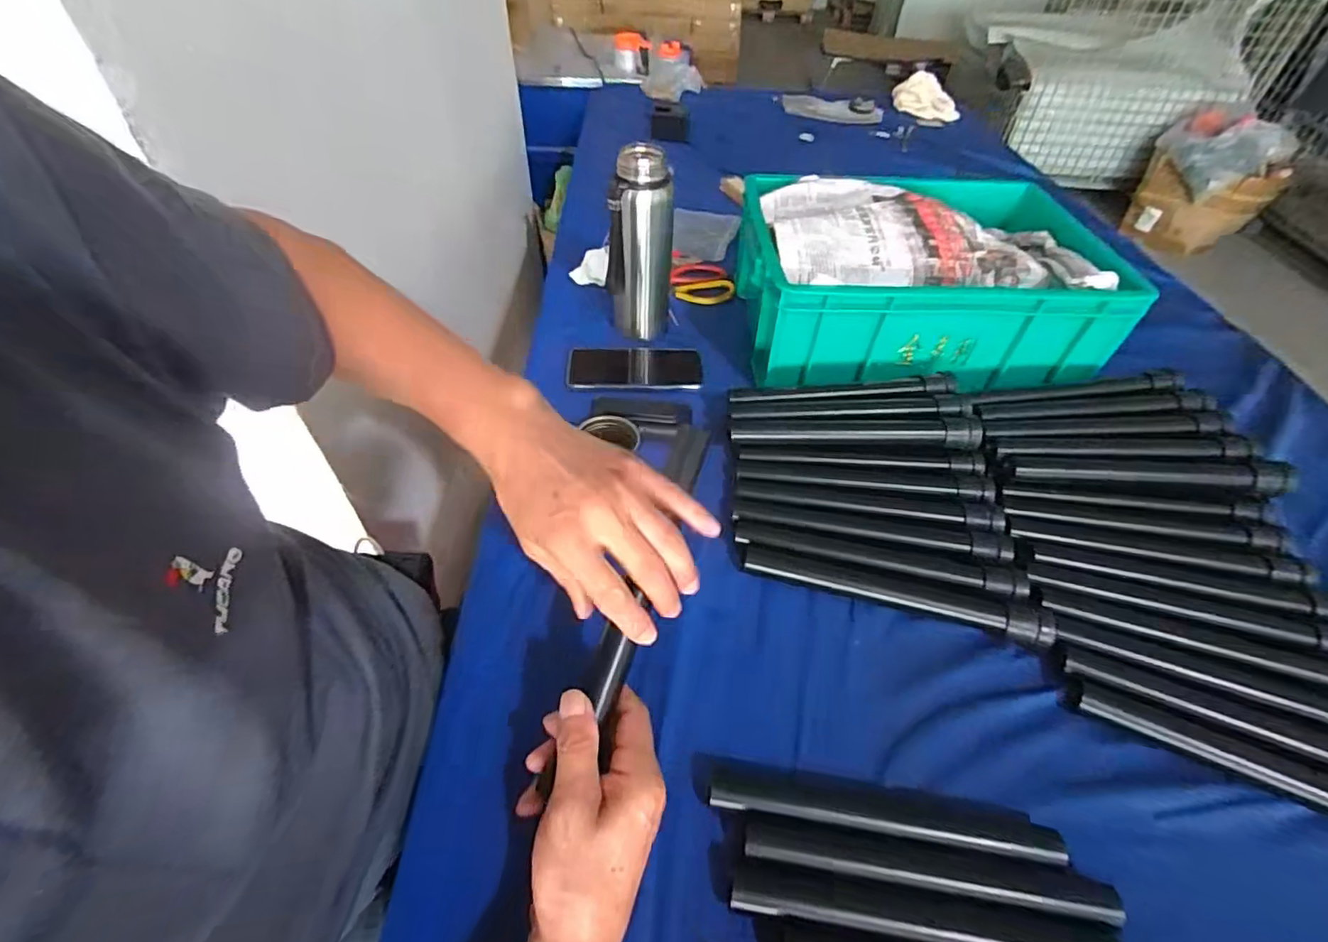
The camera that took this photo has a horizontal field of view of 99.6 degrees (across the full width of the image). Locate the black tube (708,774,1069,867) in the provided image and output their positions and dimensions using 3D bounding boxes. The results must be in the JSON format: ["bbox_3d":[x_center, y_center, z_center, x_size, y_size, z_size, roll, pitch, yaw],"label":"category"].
[{"bbox_3d":[0.140,0.227,0.367,0.219,0.018,0.021,8,47,5],"label":"black tube"}]

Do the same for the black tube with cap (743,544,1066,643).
[{"bbox_3d":[0.192,0.104,0.478,0.249,0.023,0.028,13,48,9],"label":"black tube with cap"}]

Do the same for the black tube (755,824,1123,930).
[{"bbox_3d":[0.160,0.247,0.345,0.218,0.014,0.021,8,47,5],"label":"black tube"}]

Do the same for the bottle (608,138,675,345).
[{"bbox_3d":[-0.028,-0.268,0.667,0.073,0.192,0.061,1,47,-2],"label":"bottle"}]

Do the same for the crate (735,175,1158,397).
[{"bbox_3d":[0.295,-0.237,0.700,0.410,0.131,0.304,0,47,-3],"label":"crate"}]

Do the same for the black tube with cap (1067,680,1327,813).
[{"bbox_3d":[0.417,0.207,0.380,0.244,0.024,0.030,22,50,17],"label":"black tube with cap"}]

